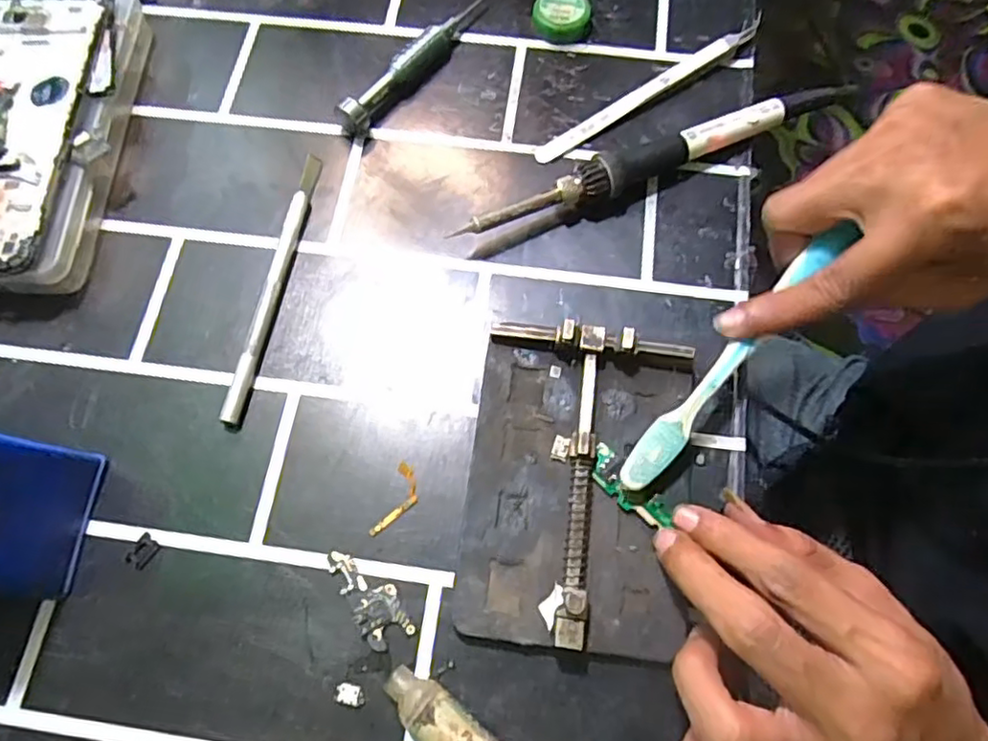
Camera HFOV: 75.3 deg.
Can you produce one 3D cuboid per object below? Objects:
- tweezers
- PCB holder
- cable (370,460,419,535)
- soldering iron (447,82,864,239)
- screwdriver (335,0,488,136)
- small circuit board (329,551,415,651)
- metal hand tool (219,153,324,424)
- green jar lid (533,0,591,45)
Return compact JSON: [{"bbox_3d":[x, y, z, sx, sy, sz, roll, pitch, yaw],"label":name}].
[{"bbox_3d":[0.083,-0.148,0.333,0.143,0.008,0.011,-32,72,-10],"label":"tweezers"},{"bbox_3d":[0.034,0.043,0.255,0.085,0.022,0.124,6,70,4],"label":"PCB holder"},{"bbox_3d":[-0.039,0.054,0.263,0.013,0.004,0.032,20,71,9],"label":"cable"},{"bbox_3d":[0.079,-0.105,0.311,0.204,0.021,0.020,-24,70,-7],"label":"soldering iron"},{"bbox_3d":[-0.038,-0.166,0.337,0.018,0.018,0.113,34,74,13],"label":"screwdriver"},{"bbox_3d":[-0.049,0.087,0.250,0.019,0.004,0.041,-28,71,-9],"label":"small circuit board"},{"bbox_3d":[-0.102,-0.042,0.298,0.009,0.008,0.138,8,70,5],"label":"metal hand tool"},{"bbox_3d":[0.037,-0.194,0.350,0.030,0.013,0.028,4,69,3],"label":"green jar lid"}]

